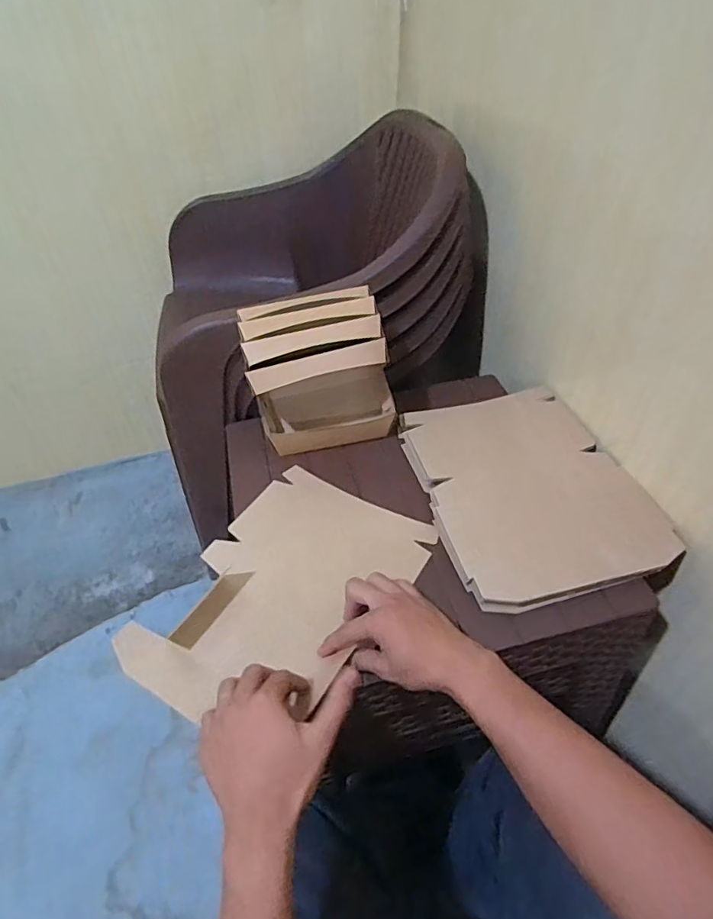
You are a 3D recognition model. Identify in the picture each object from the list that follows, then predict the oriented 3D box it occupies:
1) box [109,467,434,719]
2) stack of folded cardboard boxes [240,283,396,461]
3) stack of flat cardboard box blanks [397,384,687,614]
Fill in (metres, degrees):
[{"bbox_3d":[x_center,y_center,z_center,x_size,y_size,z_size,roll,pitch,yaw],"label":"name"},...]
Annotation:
[{"bbox_3d":[-0.081,0.145,0.611,0.224,0.018,0.326,25,52,24],"label":"box"},{"bbox_3d":[-0.051,-0.121,0.751,0.188,0.178,0.116,-10,46,-8],"label":"stack of folded cardboard boxes"},{"bbox_3d":[0.221,0.027,0.693,0.256,0.032,0.328,-11,47,-9],"label":"stack of flat cardboard box blanks"}]

